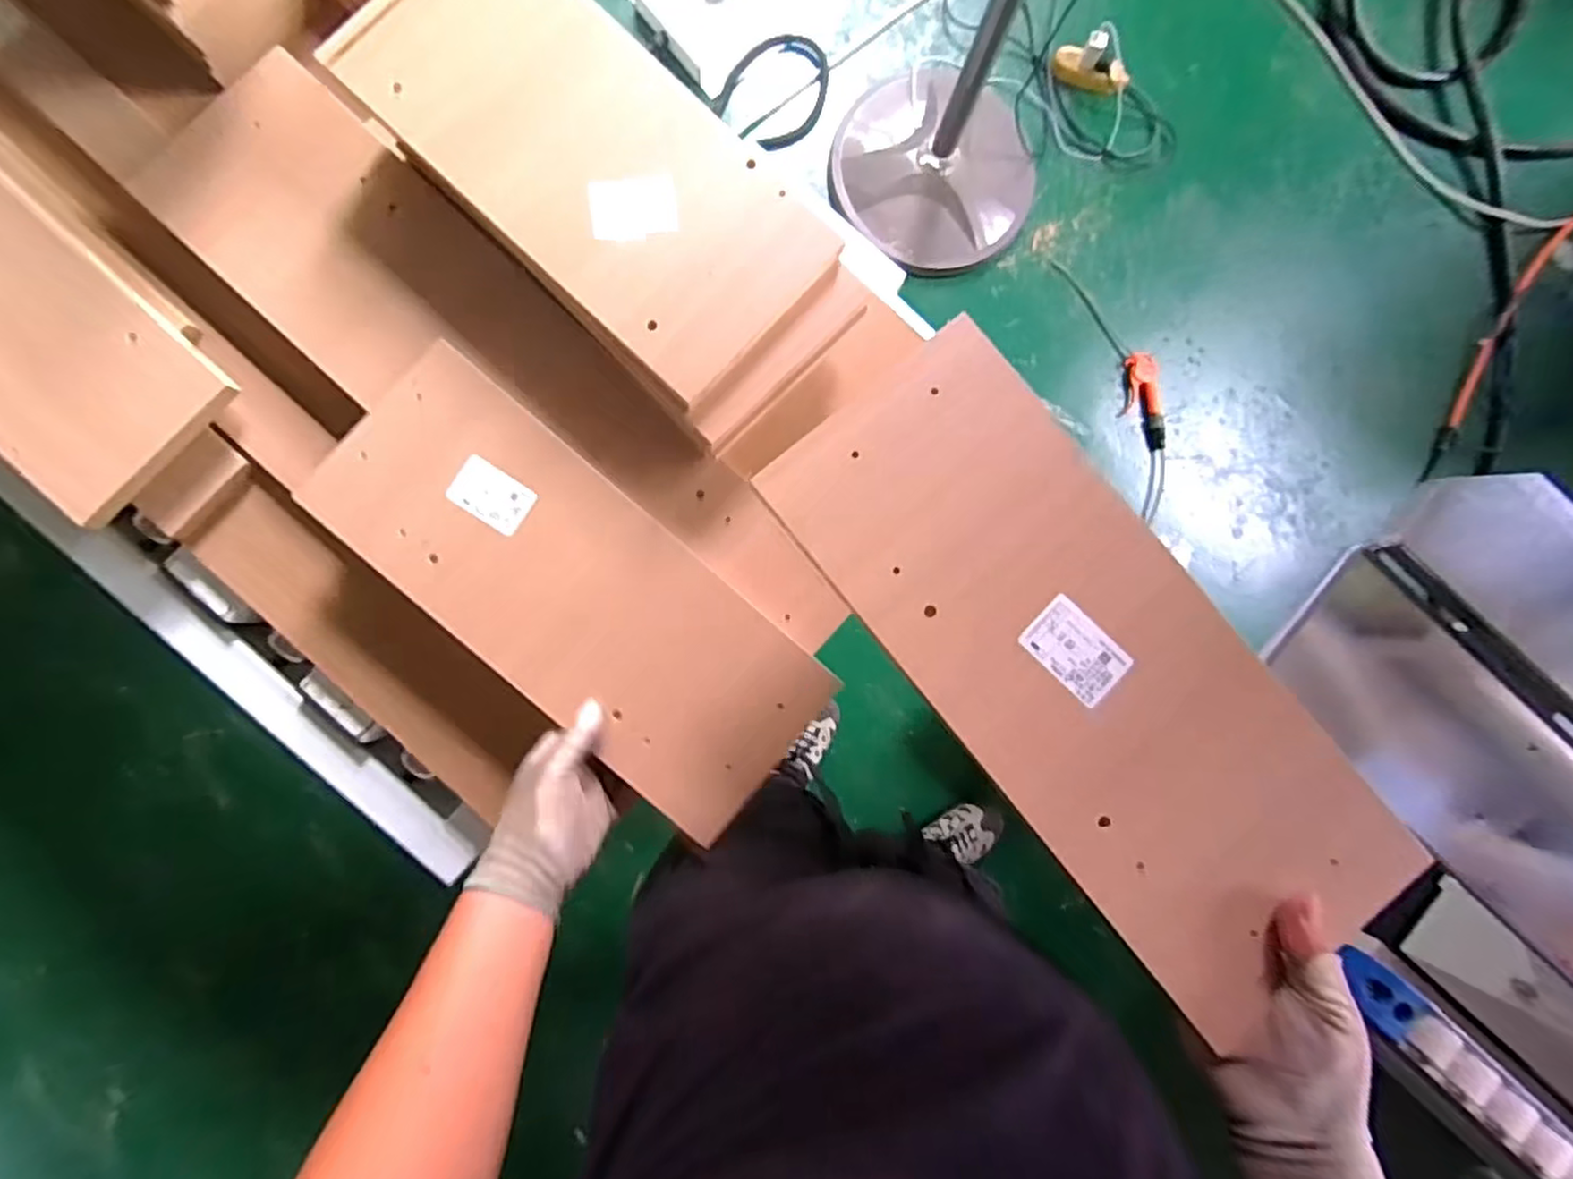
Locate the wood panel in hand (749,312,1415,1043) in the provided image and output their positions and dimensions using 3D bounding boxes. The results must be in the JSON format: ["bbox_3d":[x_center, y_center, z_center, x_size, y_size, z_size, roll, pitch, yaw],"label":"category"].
[{"bbox_3d":[0.180,0.044,0.411,0.171,0.016,0.419,-40,88,-4],"label":"wood panel in hand"}]

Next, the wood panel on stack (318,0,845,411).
[{"bbox_3d":[-0.146,-0.335,0.521,0.378,0.017,0.193,43,85,1],"label":"wood panel on stack"}]

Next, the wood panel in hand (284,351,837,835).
[{"bbox_3d":[-0.171,0.002,0.546,0.422,0.020,0.168,40,88,-1],"label":"wood panel in hand"}]

